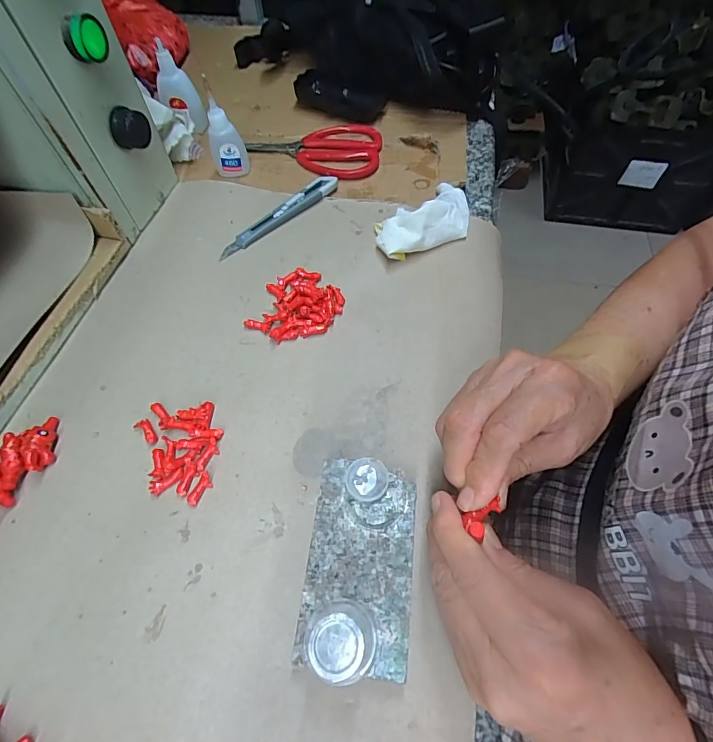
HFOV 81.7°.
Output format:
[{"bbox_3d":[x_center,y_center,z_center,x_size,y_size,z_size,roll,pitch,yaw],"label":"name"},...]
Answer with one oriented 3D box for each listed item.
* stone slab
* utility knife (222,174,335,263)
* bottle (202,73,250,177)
[{"bbox_3d":[0.002,0.112,0.247,0.060,0.019,0.107,5,61,4],"label":"stone slab"},{"bbox_3d":[-0.072,-0.149,0.392,0.135,0.013,0.017,-39,67,-18],"label":"utility knife"},{"bbox_3d":[-0.129,-0.231,0.399,0.029,0.081,0.018,6,61,5],"label":"bottle"}]

